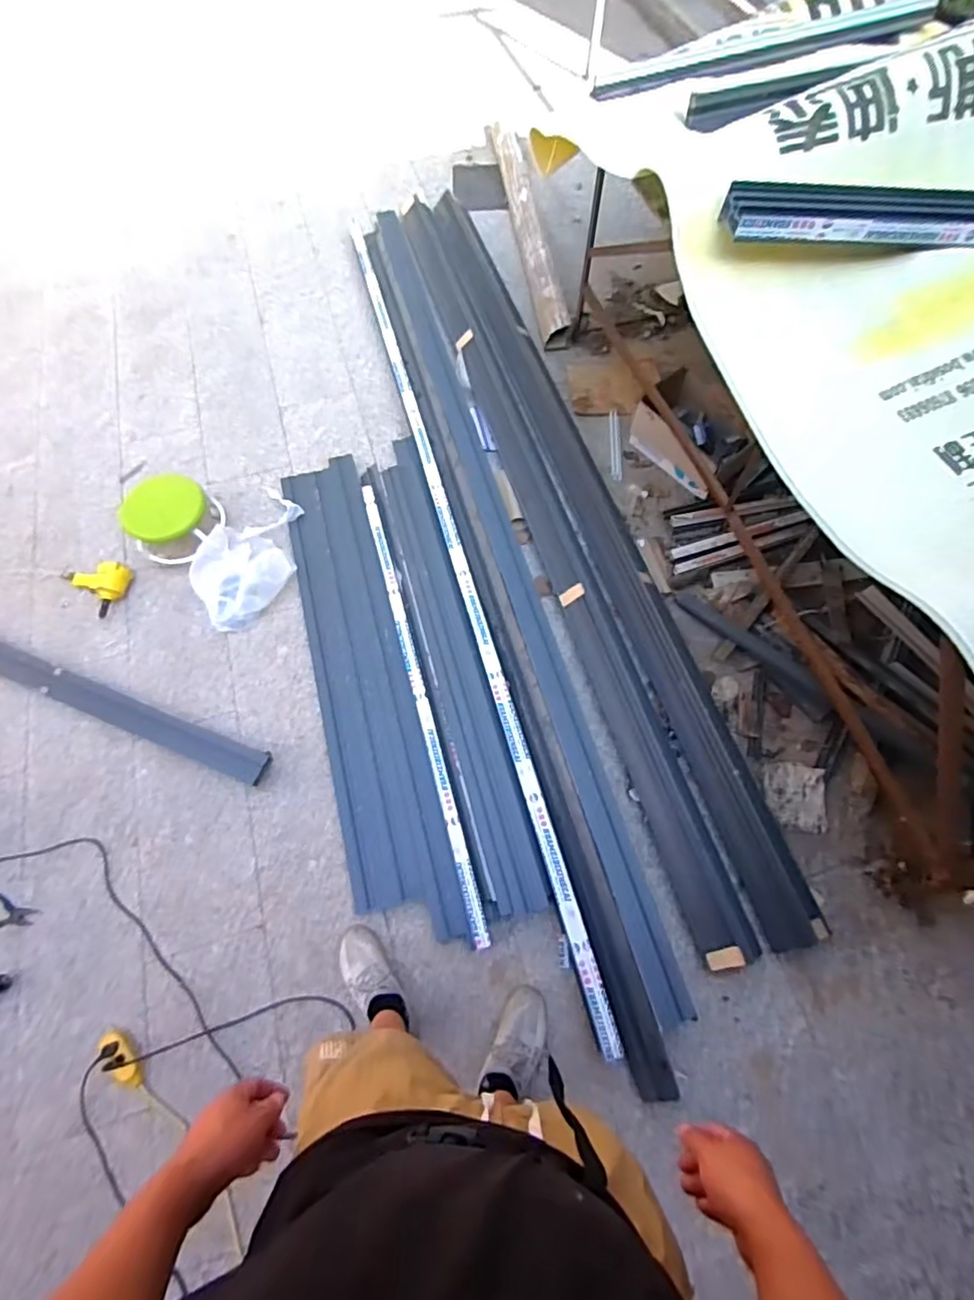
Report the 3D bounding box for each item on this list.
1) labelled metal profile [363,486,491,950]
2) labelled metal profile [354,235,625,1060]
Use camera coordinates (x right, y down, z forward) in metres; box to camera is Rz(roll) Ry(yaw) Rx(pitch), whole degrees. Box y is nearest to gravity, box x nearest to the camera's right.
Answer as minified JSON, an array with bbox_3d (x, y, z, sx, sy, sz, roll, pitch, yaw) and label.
[{"bbox_3d":[-0.199,0.082,1.605,0.046,0.024,1.362,-15,67,-6],"label":"labelled metal profile"},{"bbox_3d":[-0.130,-0.436,1.838,0.069,0.024,2.966,-14,67,-6],"label":"labelled metal profile"}]

